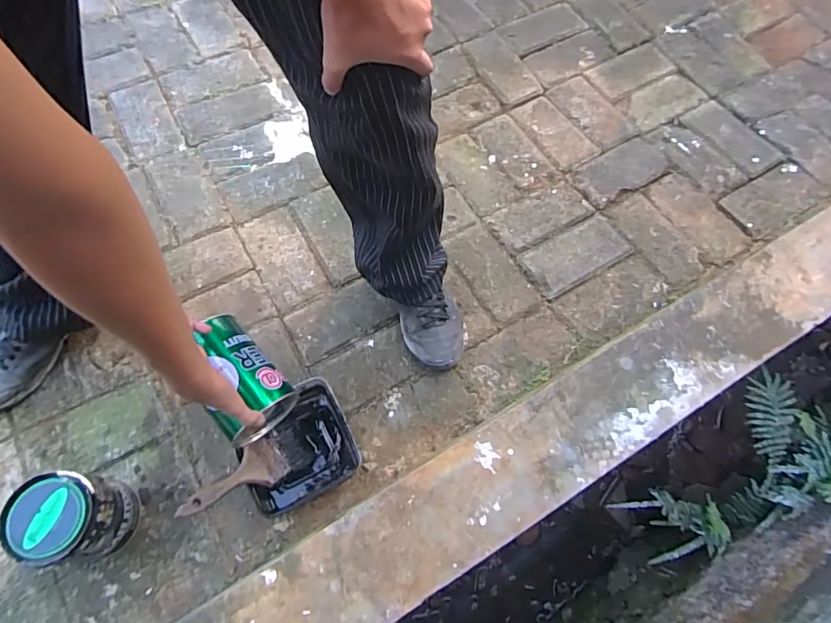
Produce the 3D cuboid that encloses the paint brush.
[{"bbox_3d":[-0.249,0.231,0.691,0.065,0.013,0.153,46,41,16],"label":"paint brush"}]

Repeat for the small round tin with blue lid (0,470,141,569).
[{"bbox_3d":[-0.449,0.274,0.670,0.104,0.138,0.104,2,68,-5],"label":"small round tin with blue lid"}]

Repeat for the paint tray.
[{"bbox_3d":[-0.179,0.205,0.767,0.159,0.057,0.155,-25,70,-13],"label":"paint tray"}]

